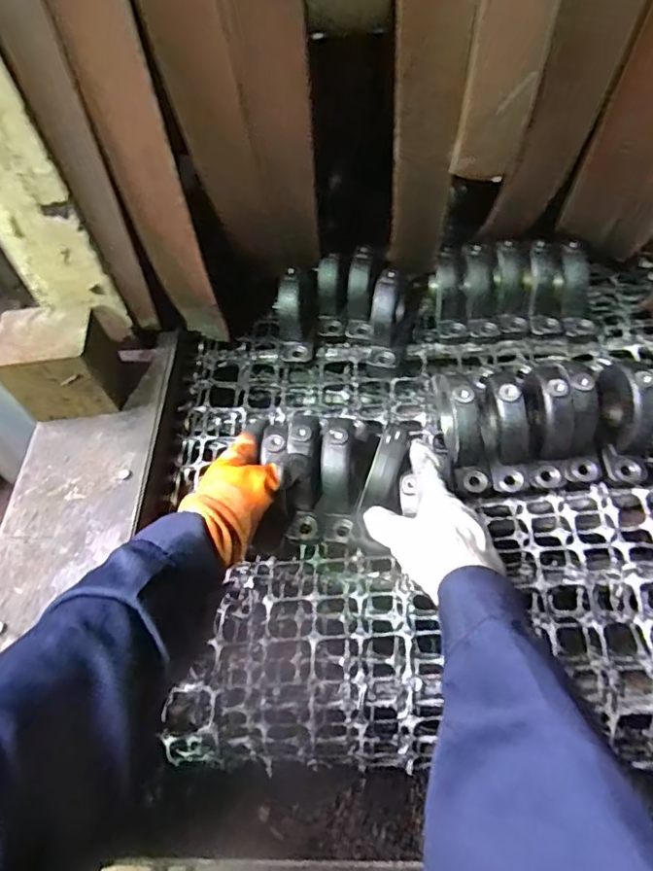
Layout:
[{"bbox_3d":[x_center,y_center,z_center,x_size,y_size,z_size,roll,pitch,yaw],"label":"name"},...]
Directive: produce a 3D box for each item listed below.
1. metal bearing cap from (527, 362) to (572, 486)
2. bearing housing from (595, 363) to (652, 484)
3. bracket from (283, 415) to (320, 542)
[{"bbox_3d":[0.232,-0.011,0.585,0.044,0.099,0.098,-6,56,0],"label":"metal bearing cap"},{"bbox_3d":[0.318,-0.024,0.583,0.041,0.088,0.111,3,56,7],"label":"bearing housing"},{"bbox_3d":[-0.024,0.038,0.558,0.032,0.093,0.102,-1,56,4],"label":"bracket"}]

